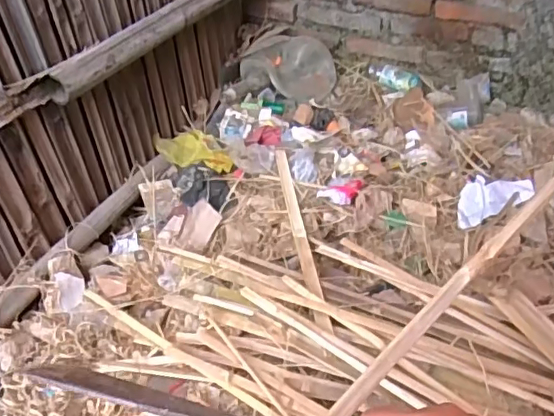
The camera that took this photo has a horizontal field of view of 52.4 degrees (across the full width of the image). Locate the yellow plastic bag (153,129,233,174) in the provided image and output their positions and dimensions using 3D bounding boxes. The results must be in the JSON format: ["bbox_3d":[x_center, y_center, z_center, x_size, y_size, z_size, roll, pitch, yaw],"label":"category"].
[{"bbox_3d":[-0.182,-0.131,1.310,0.190,0.032,0.116,30,49,35],"label":"yellow plastic bag"}]

